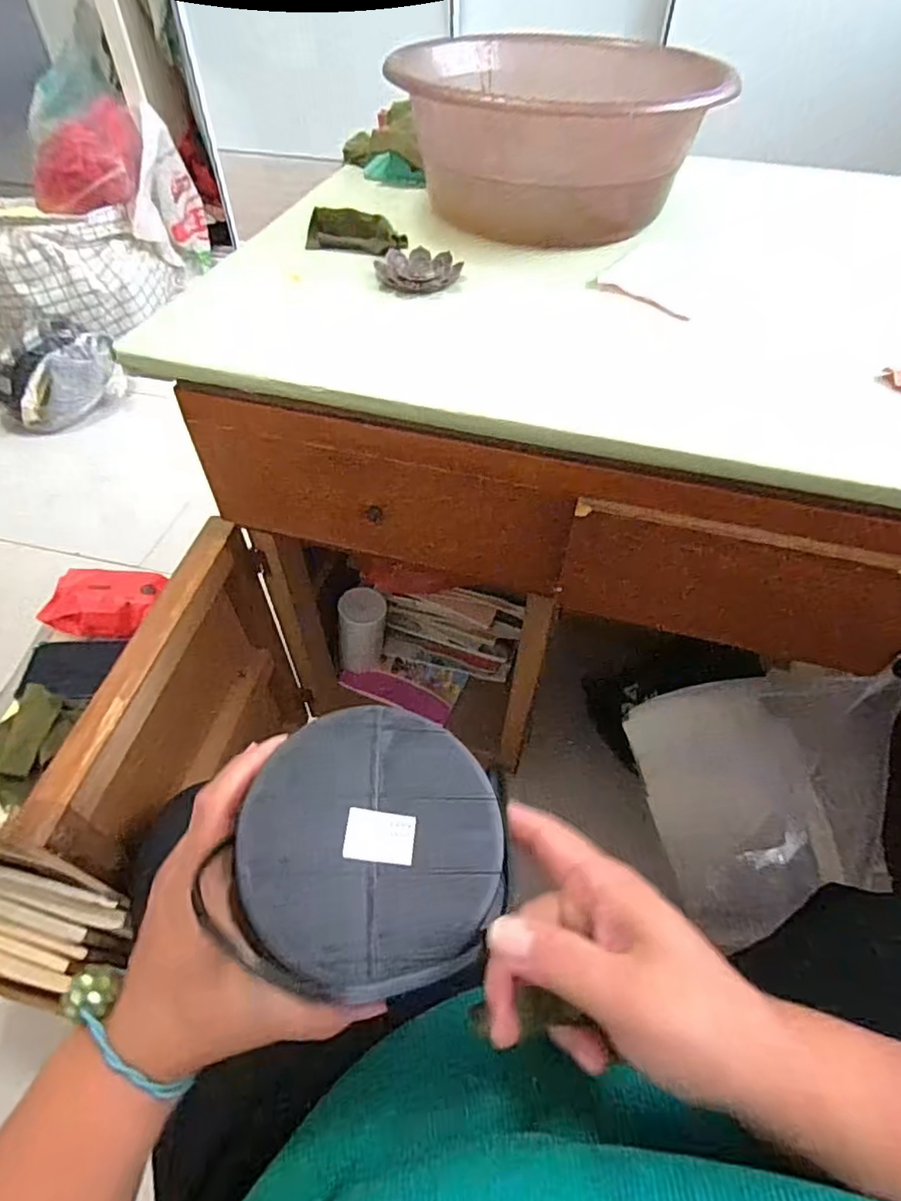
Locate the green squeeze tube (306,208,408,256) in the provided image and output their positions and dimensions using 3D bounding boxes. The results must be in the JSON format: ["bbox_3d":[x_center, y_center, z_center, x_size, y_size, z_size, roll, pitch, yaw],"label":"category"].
[{"bbox_3d":[-0.087,-0.336,0.540,0.089,0.024,0.034,16,53,11],"label":"green squeeze tube"}]

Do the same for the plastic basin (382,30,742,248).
[{"bbox_3d":[0.076,-0.436,0.568,0.232,0.119,0.259,-5,52,-6],"label":"plastic basin"}]

